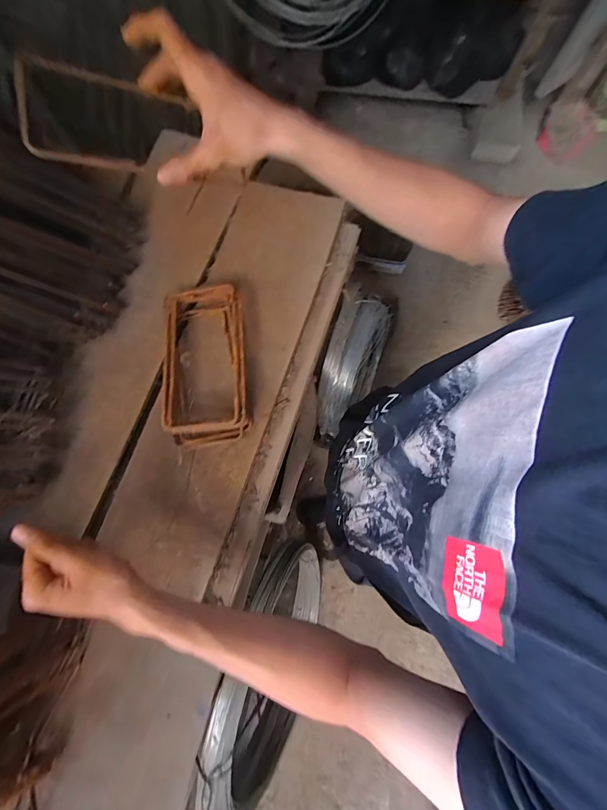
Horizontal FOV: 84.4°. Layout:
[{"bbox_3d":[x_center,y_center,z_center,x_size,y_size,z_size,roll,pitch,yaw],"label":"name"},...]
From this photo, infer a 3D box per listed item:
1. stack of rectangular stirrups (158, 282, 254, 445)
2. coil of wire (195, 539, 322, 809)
[{"bbox_3d":[-0.134,-0.055,0.452,0.107,0.058,0.212,-6,79,-1],"label":"stack of rectangular stirrups"},{"bbox_3d":[-0.093,0.777,1.027,0.120,0.639,0.662,9,53,19],"label":"coil of wire"}]

